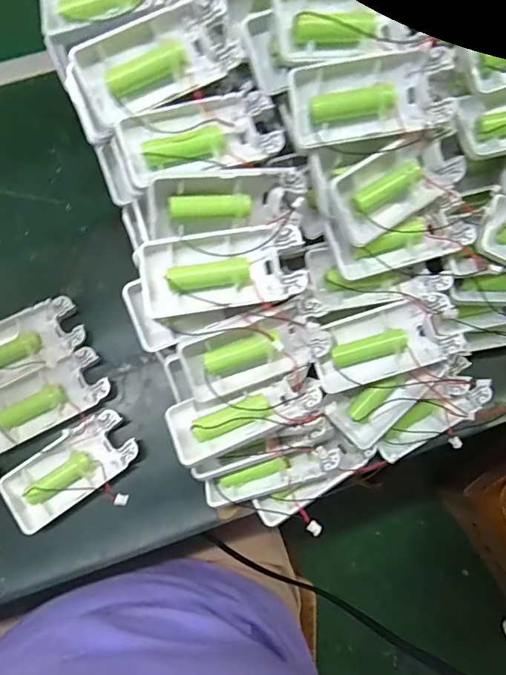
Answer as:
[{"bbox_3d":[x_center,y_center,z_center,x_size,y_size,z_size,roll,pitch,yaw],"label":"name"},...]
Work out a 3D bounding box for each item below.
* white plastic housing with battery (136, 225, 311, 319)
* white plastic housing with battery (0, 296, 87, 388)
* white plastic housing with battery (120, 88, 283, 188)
[{"bbox_3d":[-0.018,-0.037,0.274,0.094,0.018,0.043,-8,76,-3],"label":"white plastic housing with battery"},{"bbox_3d":[-0.175,0.008,0.353,0.094,0.013,0.046,-27,78,-8],"label":"white plastic housing with battery"},{"bbox_3d":[-0.030,-0.118,0.281,0.092,0.019,0.043,-16,77,-5],"label":"white plastic housing with battery"}]

